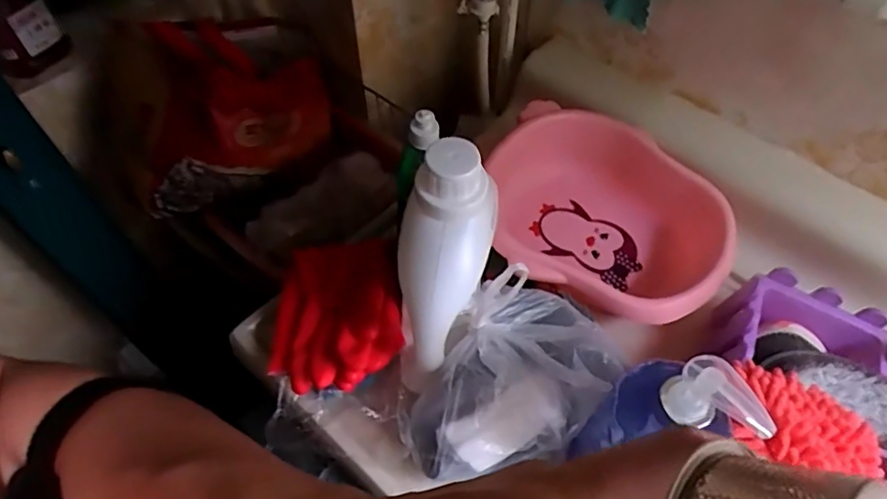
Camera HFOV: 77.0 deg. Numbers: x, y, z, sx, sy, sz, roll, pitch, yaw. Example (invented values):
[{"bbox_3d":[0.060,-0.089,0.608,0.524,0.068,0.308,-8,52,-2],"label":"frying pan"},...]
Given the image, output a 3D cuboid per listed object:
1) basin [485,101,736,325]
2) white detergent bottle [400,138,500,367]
[{"bbox_3d":[0.187,-0.031,0.670,0.274,0.102,0.237,18,58,11],"label":"basin"},{"bbox_3d":[-0.002,0.006,0.494,0.078,0.212,0.063,14,25,9],"label":"white detergent bottle"}]

